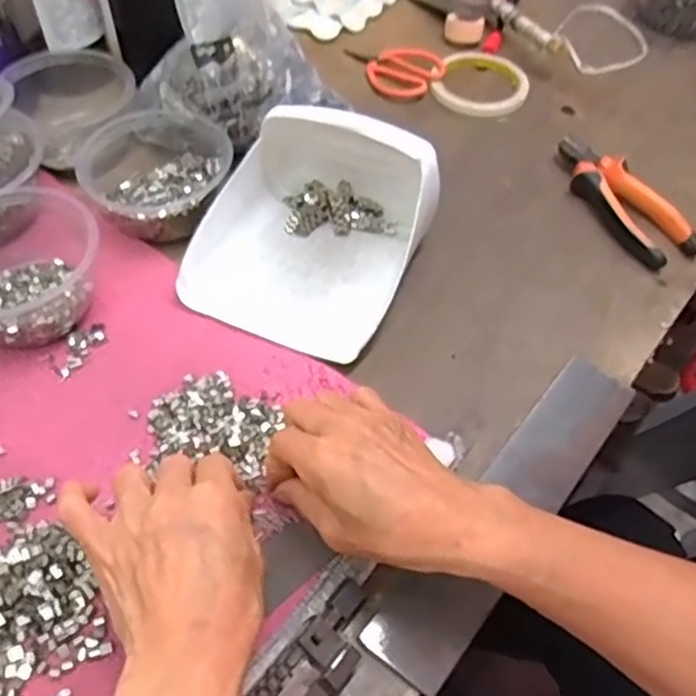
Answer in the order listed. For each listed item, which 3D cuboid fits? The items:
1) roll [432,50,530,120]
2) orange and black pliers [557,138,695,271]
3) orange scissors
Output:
[{"bbox_3d":[0.134,-0.264,0.701,0.091,0.014,0.102,18,55,10],"label":"roll"},{"bbox_3d":[0.231,-0.128,0.593,0.055,0.029,0.152,-19,57,-17],"label":"orange and black pliers"},{"bbox_3d":[0.042,-0.281,0.702,0.104,0.015,0.065,17,55,9],"label":"orange scissors"}]

